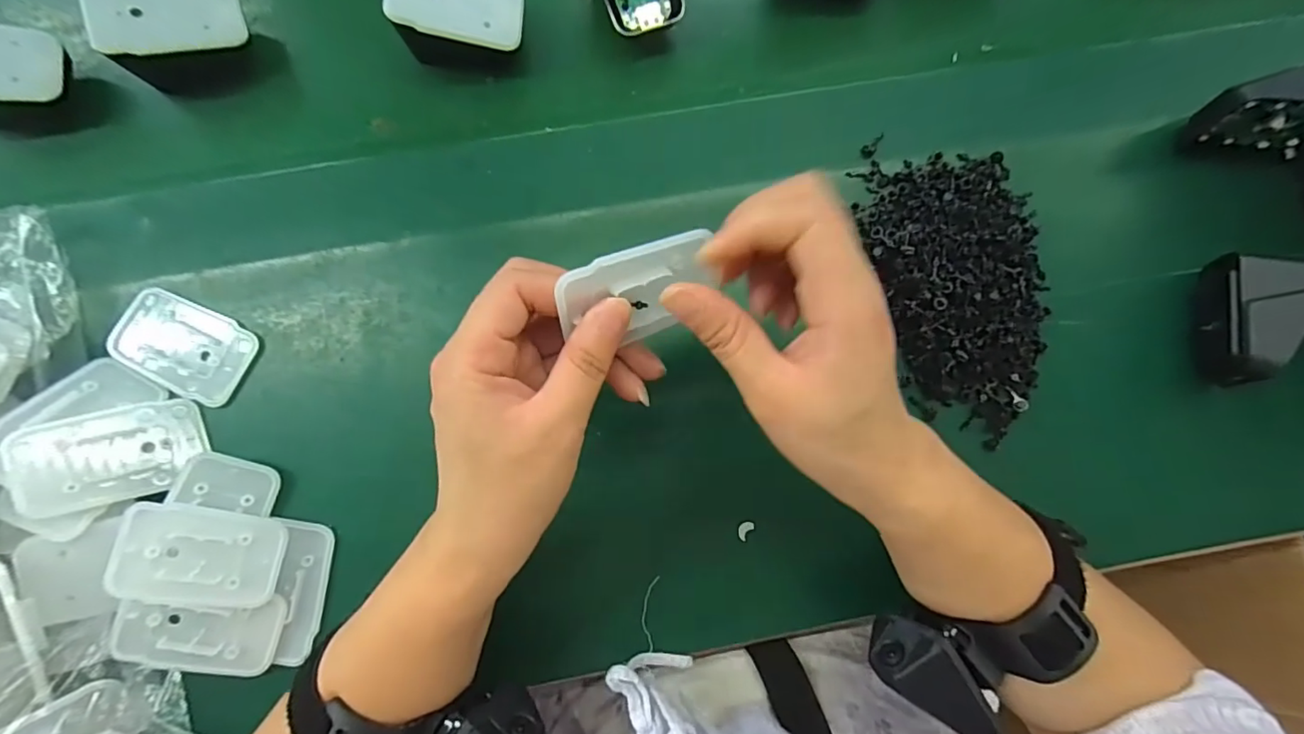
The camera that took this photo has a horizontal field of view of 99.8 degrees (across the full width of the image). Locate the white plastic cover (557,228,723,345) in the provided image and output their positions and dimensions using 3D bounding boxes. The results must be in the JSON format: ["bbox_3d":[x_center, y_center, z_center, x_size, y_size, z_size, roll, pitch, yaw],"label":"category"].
[{"bbox_3d":[-0.004,-0.030,0.218,0.064,0.007,0.037,-21,120,-13],"label":"white plastic cover"}]

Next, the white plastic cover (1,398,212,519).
[{"bbox_3d":[-0.260,0.043,0.265,0.069,0.008,0.044,-16,86,-42],"label":"white plastic cover"}]

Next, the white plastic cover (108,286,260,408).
[{"bbox_3d":[-0.247,-0.012,0.287,0.065,0.005,0.044,26,83,2],"label":"white plastic cover"}]

